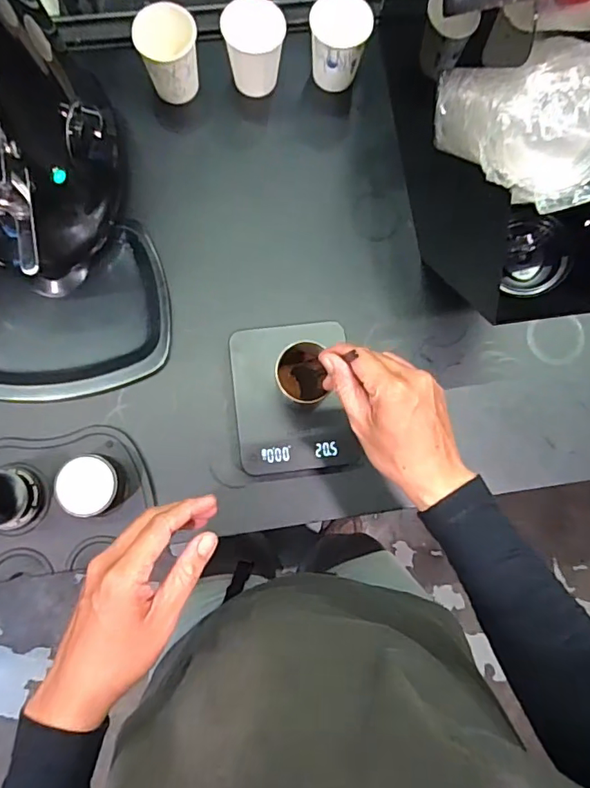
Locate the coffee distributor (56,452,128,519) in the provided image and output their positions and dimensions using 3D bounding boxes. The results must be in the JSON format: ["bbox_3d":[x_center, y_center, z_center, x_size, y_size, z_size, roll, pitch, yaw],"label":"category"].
[{"bbox_3d":[-0.212,0.095,0.533,0.059,0.048,0.061,0,82,-3],"label":"coffee distributor"}]

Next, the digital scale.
[{"bbox_3d":[-0.002,0.005,0.562,0.125,0.035,0.156,-6,82,-4],"label":"digital scale"}]

